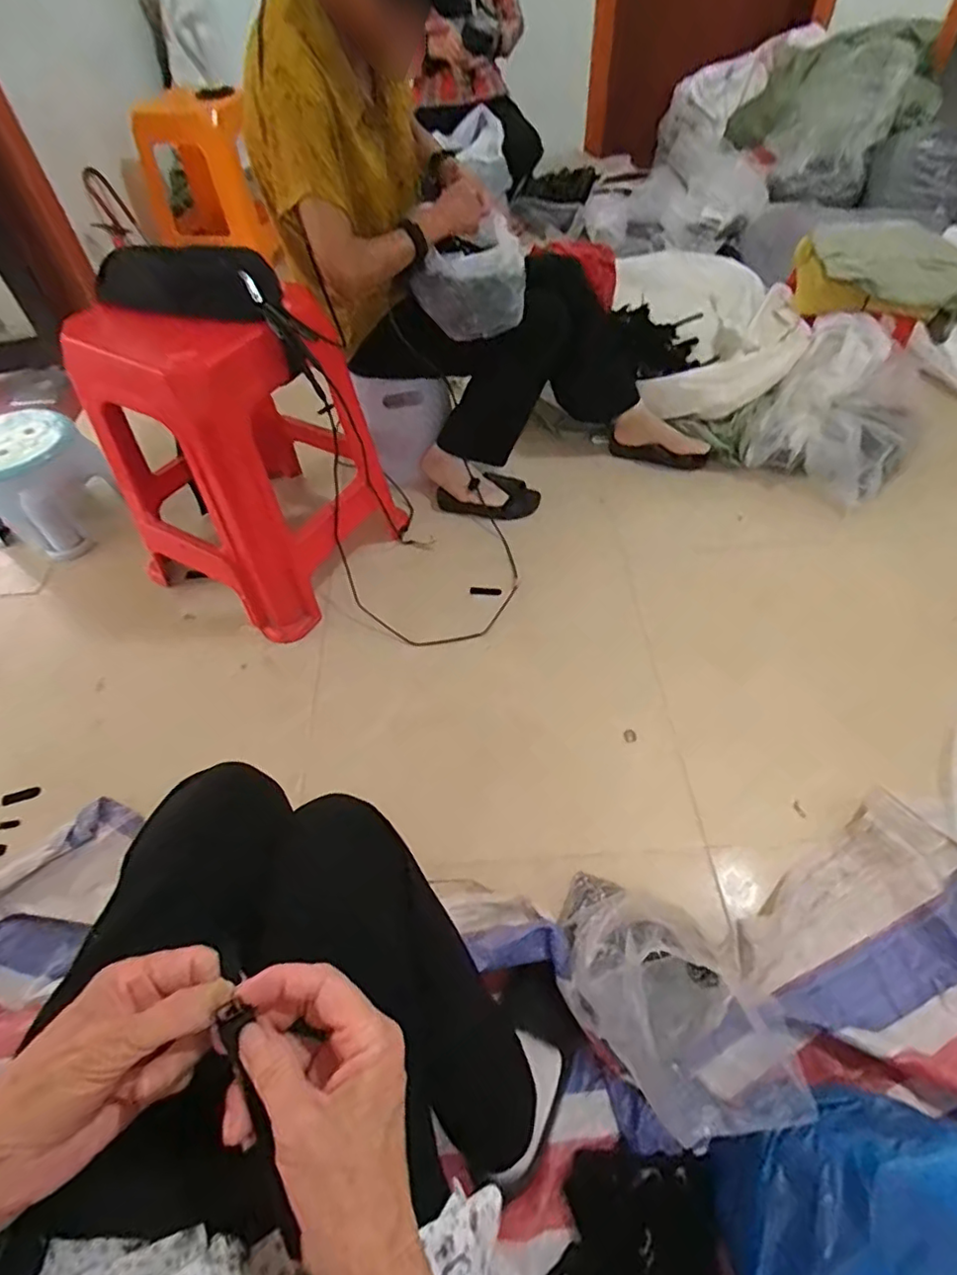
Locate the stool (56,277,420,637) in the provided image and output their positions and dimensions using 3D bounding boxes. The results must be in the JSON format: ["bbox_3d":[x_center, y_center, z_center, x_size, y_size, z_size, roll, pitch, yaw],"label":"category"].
[{"bbox_3d":[-0.423,-0.343,1.047,0.398,0.511,0.398,25,58,20],"label":"stool"}]

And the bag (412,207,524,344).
[{"bbox_3d":[-0.017,-0.653,1.105,0.201,0.167,0.132,-2,53,2],"label":"bag"}]

